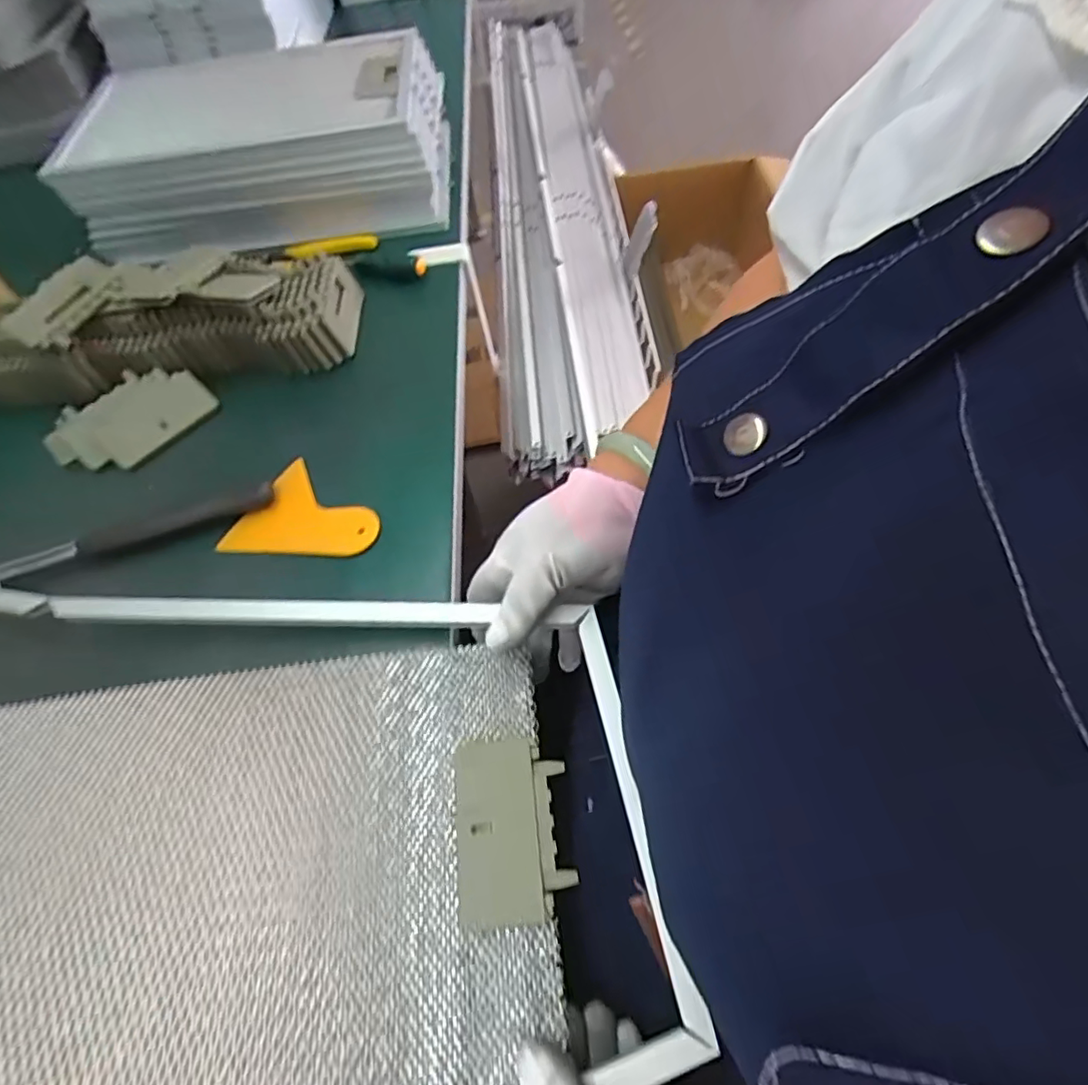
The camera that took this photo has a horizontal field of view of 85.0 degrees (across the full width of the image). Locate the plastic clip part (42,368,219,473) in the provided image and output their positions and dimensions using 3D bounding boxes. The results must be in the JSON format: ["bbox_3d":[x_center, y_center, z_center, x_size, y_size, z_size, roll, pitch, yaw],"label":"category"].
[{"bbox_3d":[-0.324,-0.096,0.466,0.116,0.011,0.072,-41,83,-15],"label":"plastic clip part"}]

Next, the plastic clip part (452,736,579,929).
[{"bbox_3d":[-0.017,0.145,0.305,0.056,0.008,0.085,-9,58,2],"label":"plastic clip part"}]

